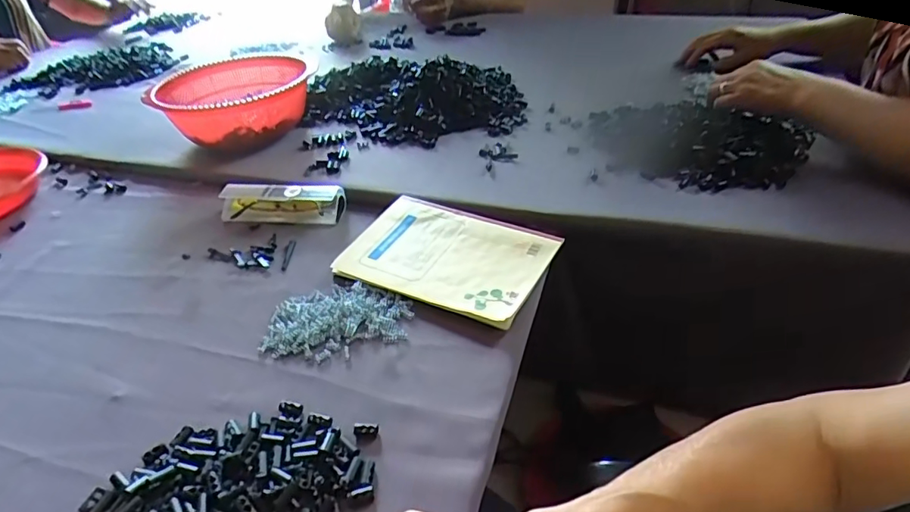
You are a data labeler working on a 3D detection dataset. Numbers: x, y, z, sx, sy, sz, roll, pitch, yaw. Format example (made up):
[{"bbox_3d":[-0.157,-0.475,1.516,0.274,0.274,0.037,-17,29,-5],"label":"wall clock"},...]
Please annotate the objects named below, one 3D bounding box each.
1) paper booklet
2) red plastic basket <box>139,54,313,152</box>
[{"bbox_3d":[-0.008,-0.005,0.558,0.203,0.014,0.145,14,43,25],"label":"paper booklet"},{"bbox_3d":[-0.330,-0.231,0.812,0.187,0.090,0.209,1,39,11],"label":"red plastic basket"}]

